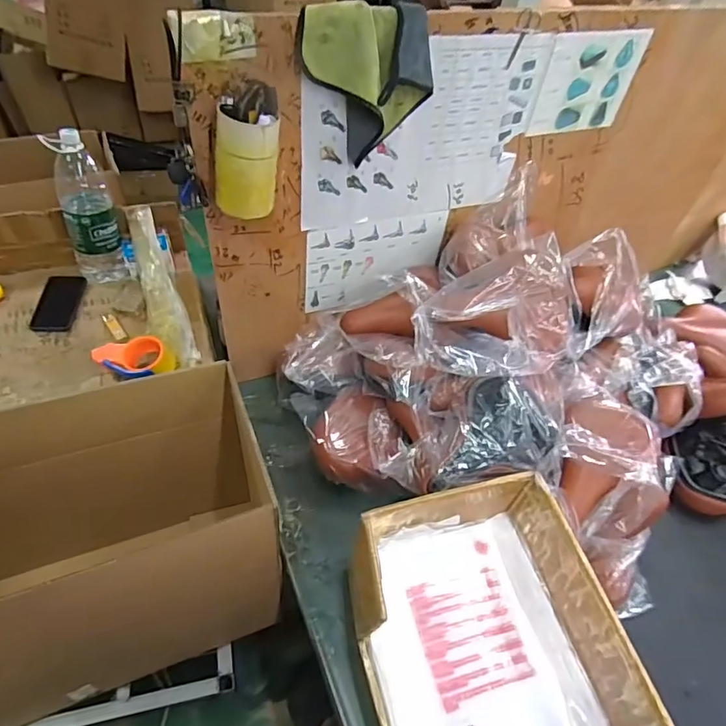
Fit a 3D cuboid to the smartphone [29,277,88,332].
[{"bbox_3d":[-0.654,-0.130,1.081,0.081,0.014,0.162,0,50,-6],"label":"smartphone"}]

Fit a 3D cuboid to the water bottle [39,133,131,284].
[{"bbox_3d":[-0.581,-0.313,1.059,0.103,0.299,0.092,-20,55,-21],"label":"water bottle"}]

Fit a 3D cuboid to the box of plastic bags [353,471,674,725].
[{"bbox_3d":[0.173,0.404,0.698,0.311,0.185,0.420,-10,52,-14],"label":"box of plastic bags"}]

